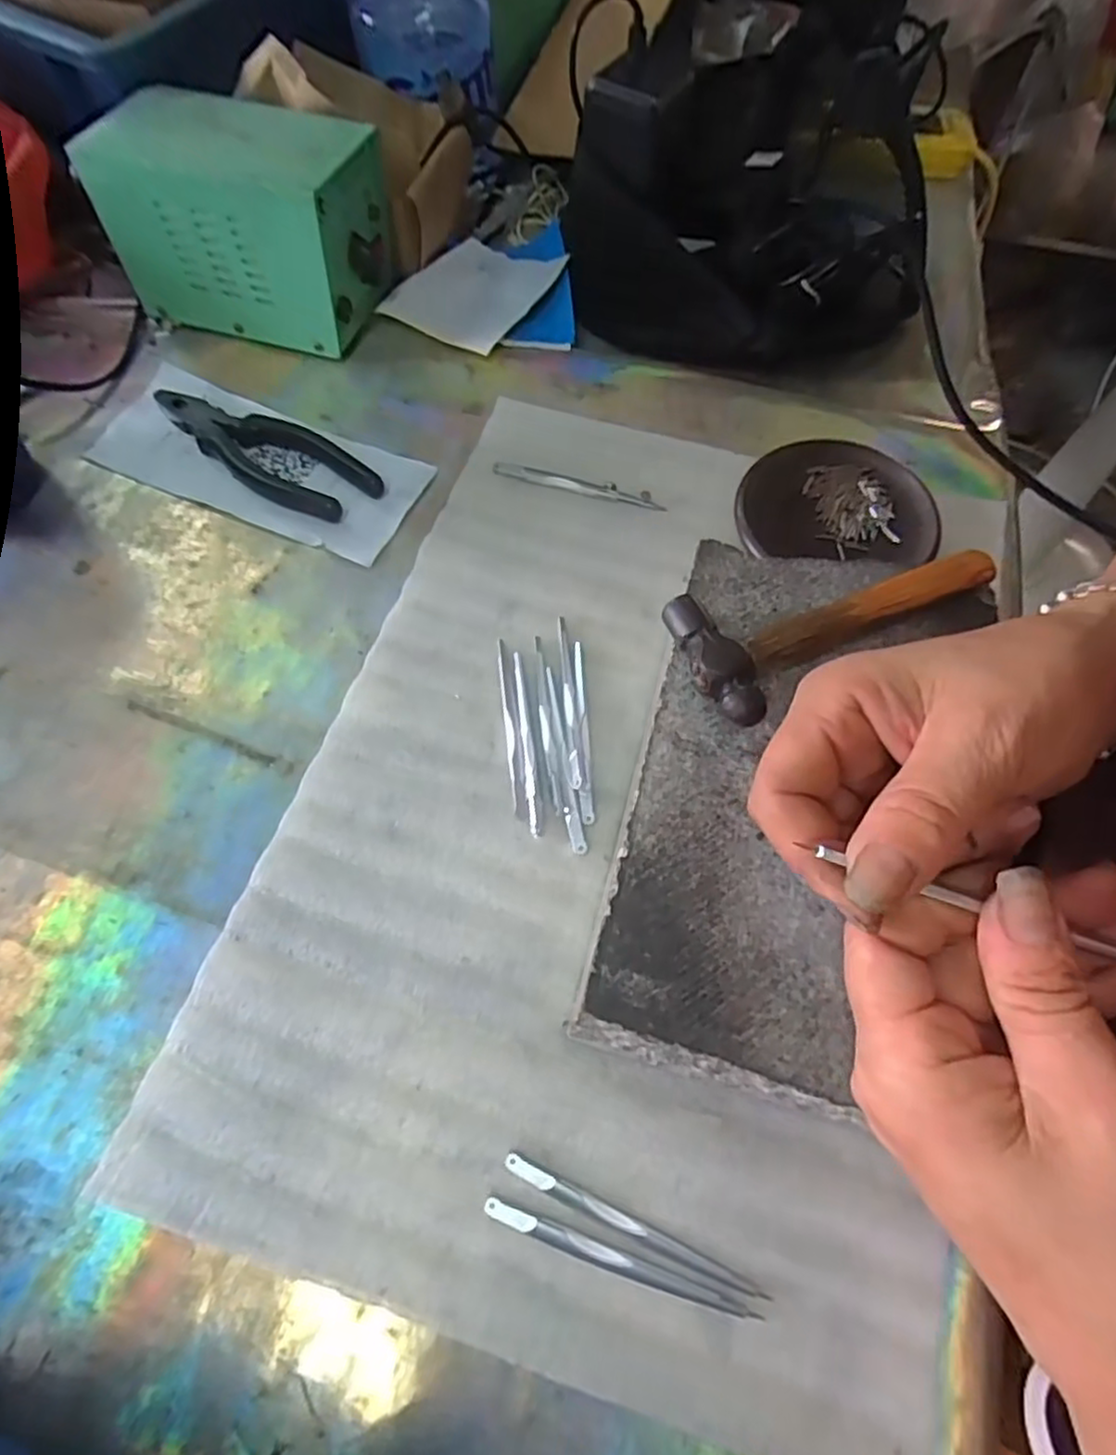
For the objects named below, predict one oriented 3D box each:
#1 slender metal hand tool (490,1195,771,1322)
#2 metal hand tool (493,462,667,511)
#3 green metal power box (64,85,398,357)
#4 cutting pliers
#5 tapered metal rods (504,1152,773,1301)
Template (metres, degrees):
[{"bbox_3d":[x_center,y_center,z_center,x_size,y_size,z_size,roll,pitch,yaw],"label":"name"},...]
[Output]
[{"bbox_3d":[0.022,0.202,0.265,0.105,0.004,0.008,17,65,8],"label":"slender metal hand tool"},{"bbox_3d":[0.012,-0.149,0.431,0.106,0.004,0.011,14,65,7],"label":"metal hand tool"},{"bbox_3d":[-0.199,-0.333,0.462,0.162,0.104,0.098,15,65,7],"label":"green metal power box"},{"bbox_3d":[-0.187,-0.175,0.438,0.163,0.016,0.051,32,68,15],"label":"cutting pliers"},{"bbox_3d":[0.028,0.193,0.271,0.106,0.005,0.007,23,66,11],"label":"tapered metal rods"}]

